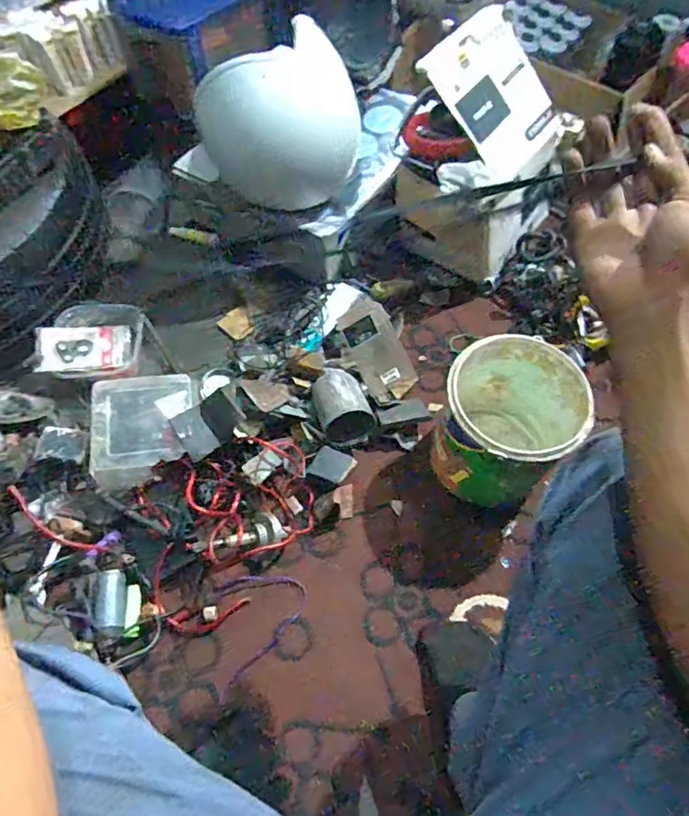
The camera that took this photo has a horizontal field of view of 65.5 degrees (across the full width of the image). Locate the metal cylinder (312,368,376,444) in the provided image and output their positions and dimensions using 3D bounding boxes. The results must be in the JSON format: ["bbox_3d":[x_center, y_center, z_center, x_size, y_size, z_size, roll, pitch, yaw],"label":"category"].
[{"bbox_3d":[-0.002,-0.005,0.837,0.081,0.086,0.104,-29,52,12],"label":"metal cylinder"}]

